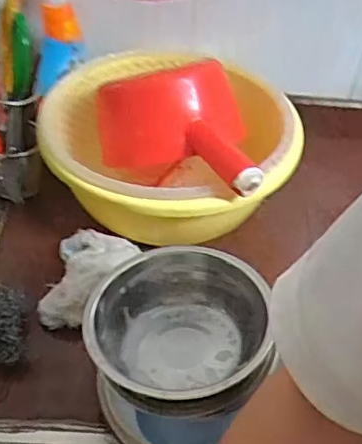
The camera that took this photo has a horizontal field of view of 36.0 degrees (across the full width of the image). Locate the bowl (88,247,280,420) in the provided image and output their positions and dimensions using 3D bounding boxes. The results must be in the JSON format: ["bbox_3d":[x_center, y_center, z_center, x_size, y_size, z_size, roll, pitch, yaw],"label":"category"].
[{"bbox_3d":[0.000,0.092,0.489,0.144,0.062,0.137,2,45,-2],"label":"bowl"}]

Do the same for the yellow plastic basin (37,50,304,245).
[{"bbox_3d":[-0.011,-0.091,0.729,0.313,0.158,0.308,2,45,-2],"label":"yellow plastic basin"}]

